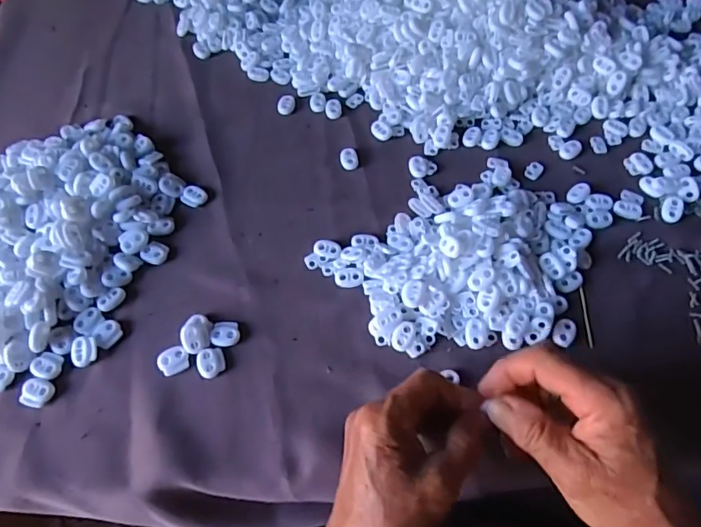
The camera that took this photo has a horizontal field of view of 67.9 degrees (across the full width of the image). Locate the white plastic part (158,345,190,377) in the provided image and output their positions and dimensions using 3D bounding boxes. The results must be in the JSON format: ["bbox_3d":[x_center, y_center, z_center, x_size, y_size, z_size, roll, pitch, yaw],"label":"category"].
[{"bbox_3d":[-0.129,0.071,0.379,0.021,0.006,0.019,-21,61,-11],"label":"white plastic part"}]

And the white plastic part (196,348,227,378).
[{"bbox_3d":[-0.101,0.072,0.378,0.020,0.005,0.021,0,60,1],"label":"white plastic part"}]

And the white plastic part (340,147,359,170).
[{"bbox_3d":[-0.001,-0.094,0.469,0.017,0.007,0.022,-4,60,-1],"label":"white plastic part"}]

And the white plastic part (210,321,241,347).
[{"bbox_3d":[-0.093,0.052,0.388,0.020,0.006,0.020,-7,60,-3],"label":"white plastic part"}]

